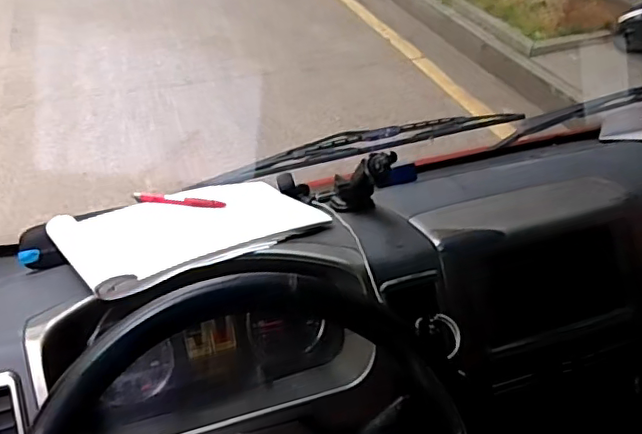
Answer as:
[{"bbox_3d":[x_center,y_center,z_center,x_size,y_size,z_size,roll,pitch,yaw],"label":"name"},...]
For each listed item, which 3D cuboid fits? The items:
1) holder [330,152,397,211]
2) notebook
[{"bbox_3d":[0.057,-0.046,0.769,0.058,0.164,0.043,-17,76,-20],"label":"holder"},{"bbox_3d":[-0.173,0.008,0.752,0.310,0.013,0.223,-19,31,-36],"label":"notebook"}]

